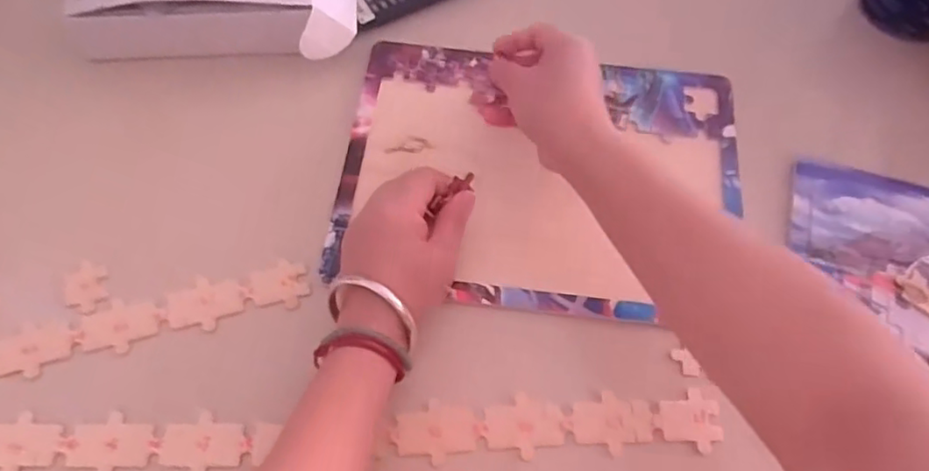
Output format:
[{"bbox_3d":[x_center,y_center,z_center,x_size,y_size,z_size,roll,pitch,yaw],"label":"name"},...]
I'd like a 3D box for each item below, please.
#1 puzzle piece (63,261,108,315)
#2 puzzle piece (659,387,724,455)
[{"bbox_3d":[-0.255,0.035,0.415,0.024,0.005,0.034,-10,64,-6],"label":"puzzle piece"},{"bbox_3d":[0.142,0.114,0.385,0.037,0.004,0.037,4,63,1],"label":"puzzle piece"}]

